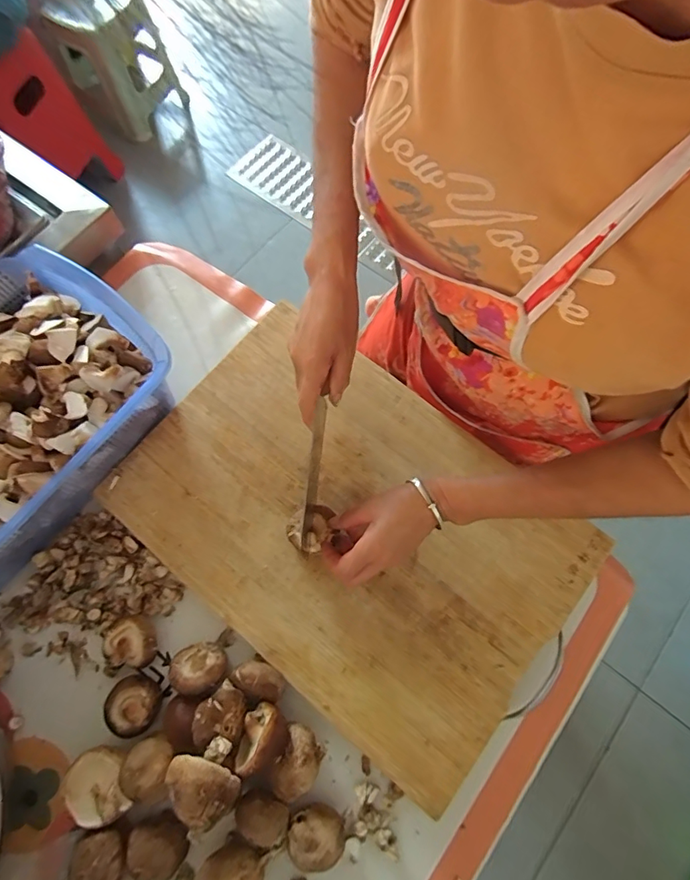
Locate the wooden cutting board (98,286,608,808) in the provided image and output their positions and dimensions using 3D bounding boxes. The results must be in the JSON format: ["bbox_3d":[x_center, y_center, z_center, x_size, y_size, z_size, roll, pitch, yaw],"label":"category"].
[{"bbox_3d":[0.001,0.086,0.525,0.481,0.016,0.327,38,76,12],"label":"wooden cutting board"}]

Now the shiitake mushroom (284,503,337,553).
[{"bbox_3d":[-0.038,0.093,0.505,0.044,0.027,0.050,29,75,10],"label":"shiitake mushroom"}]

